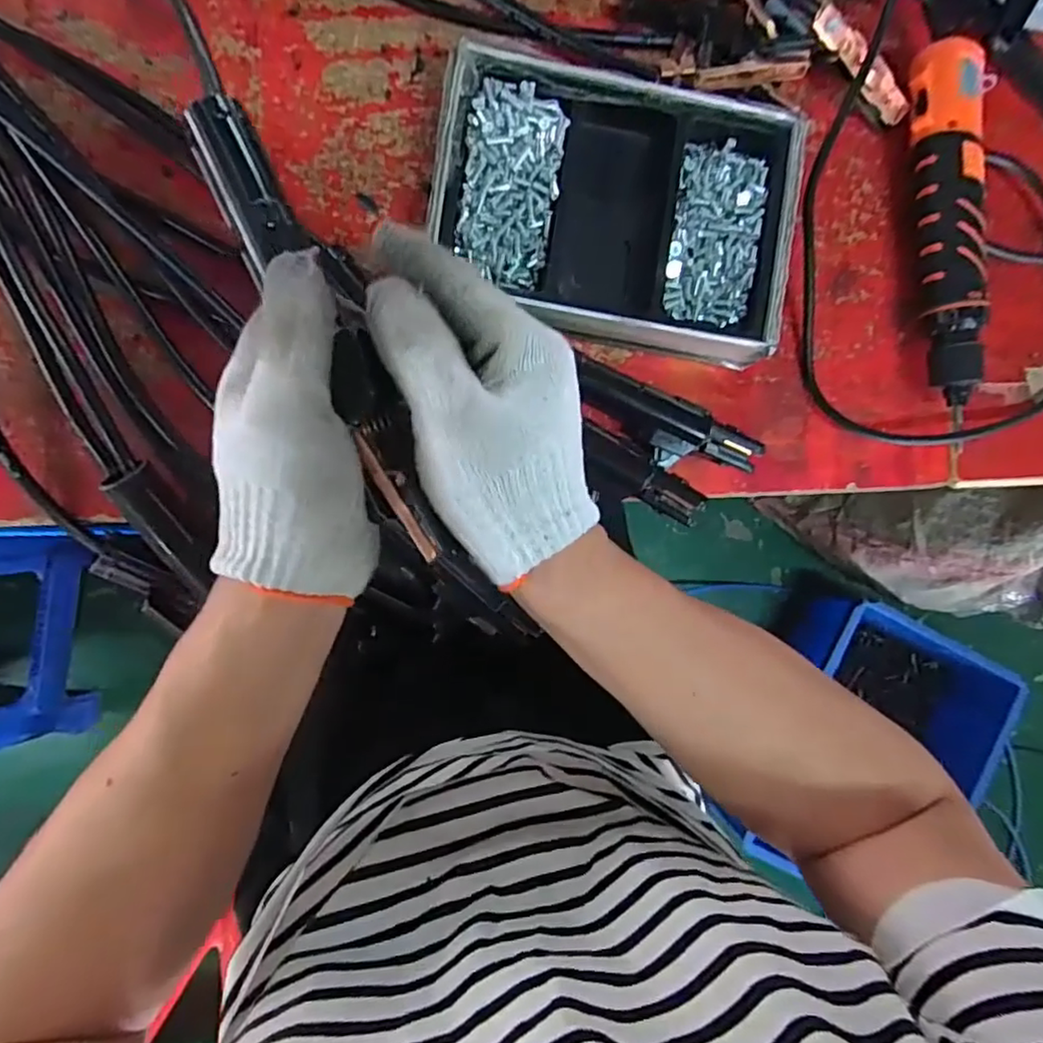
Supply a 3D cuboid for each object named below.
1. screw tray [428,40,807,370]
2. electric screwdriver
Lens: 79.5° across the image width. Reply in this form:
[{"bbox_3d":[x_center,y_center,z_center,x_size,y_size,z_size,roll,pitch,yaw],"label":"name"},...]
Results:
[{"bbox_3d":[0.058,-0.197,0.404,0.225,0.042,0.160,10,88,-5],"label":"screw tray"},{"bbox_3d":[0.291,-0.191,0.427,0.045,0.046,0.244,-5,90,-5],"label":"electric screwdriver"}]

